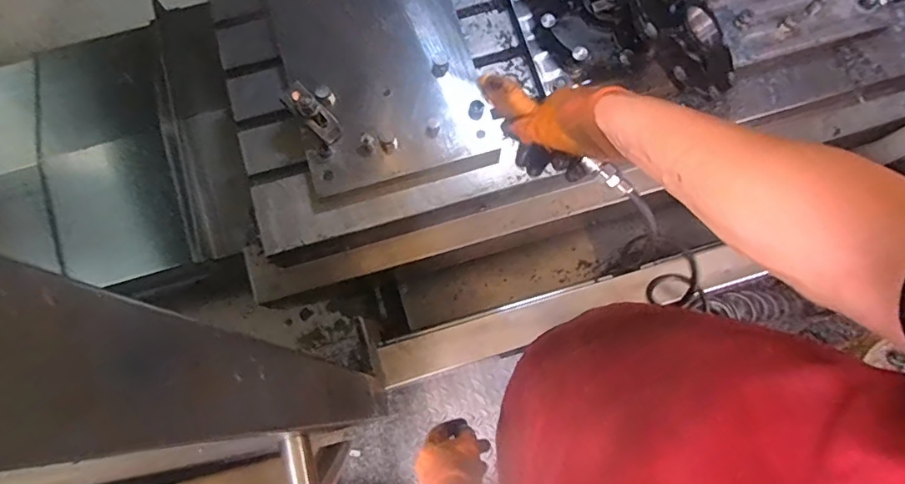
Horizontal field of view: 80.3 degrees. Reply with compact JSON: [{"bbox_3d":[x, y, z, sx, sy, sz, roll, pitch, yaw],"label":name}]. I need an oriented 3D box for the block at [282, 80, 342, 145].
[{"bbox_3d":[-0.209,-0.196,0.820,0.043,0.049,0.102,-47,116,-9],"label":"block"}]

